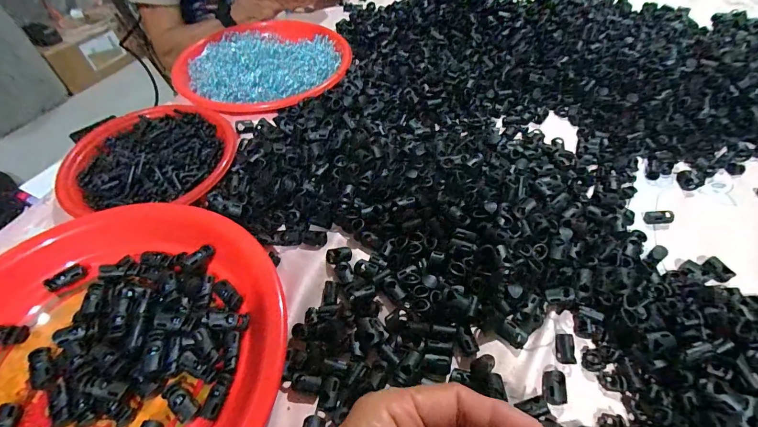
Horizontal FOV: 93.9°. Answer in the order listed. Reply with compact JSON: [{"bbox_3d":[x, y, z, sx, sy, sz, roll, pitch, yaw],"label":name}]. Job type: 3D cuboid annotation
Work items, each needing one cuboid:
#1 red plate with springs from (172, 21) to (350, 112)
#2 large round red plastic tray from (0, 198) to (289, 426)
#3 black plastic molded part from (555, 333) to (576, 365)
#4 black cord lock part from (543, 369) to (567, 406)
[{"bbox_3d":[-0.155,-0.217,0.489,0.222,0.023,0.243,-1,52,1],"label":"red plate with springs"},{"bbox_3d":[-0.194,0.100,0.239,0.249,0.023,0.249,-1,52,1],"label":"large round red plastic tray"},{"bbox_3d":[0.131,0.095,0.248,0.012,0.010,0.020,11,54,10],"label":"black plastic molded part"},{"bbox_3d":[0.117,0.116,0.235,0.014,0.009,0.022,13,54,11],"label":"black cord lock part"}]

